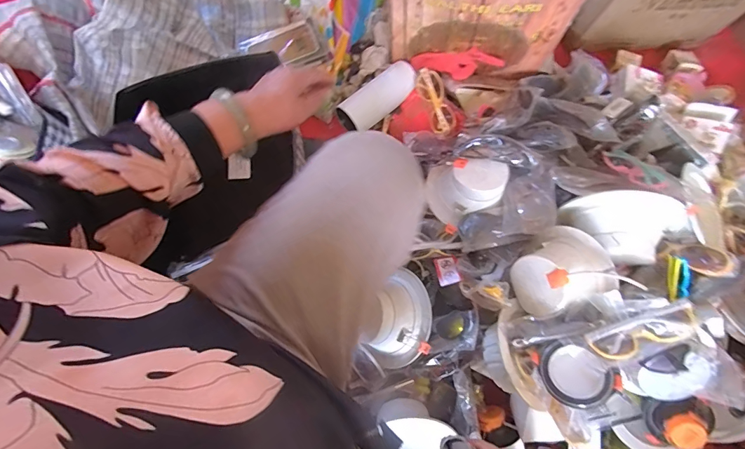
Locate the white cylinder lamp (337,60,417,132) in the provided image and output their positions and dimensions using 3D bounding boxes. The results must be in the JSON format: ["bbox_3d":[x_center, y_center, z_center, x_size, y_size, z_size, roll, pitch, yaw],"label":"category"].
[{"bbox_3d":[0.010,-0.267,0.828,0.178,0.059,0.072,-38,80,-10],"label":"white cylinder lamp"}]

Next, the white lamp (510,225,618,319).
[{"bbox_3d":[0.289,0.070,0.616,0.126,0.077,0.113,-24,78,-7],"label":"white lamp"}]

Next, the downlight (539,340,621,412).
[{"bbox_3d":[0.285,0.212,0.559,0.088,0.029,0.088,-10,68,26],"label":"downlight"}]

